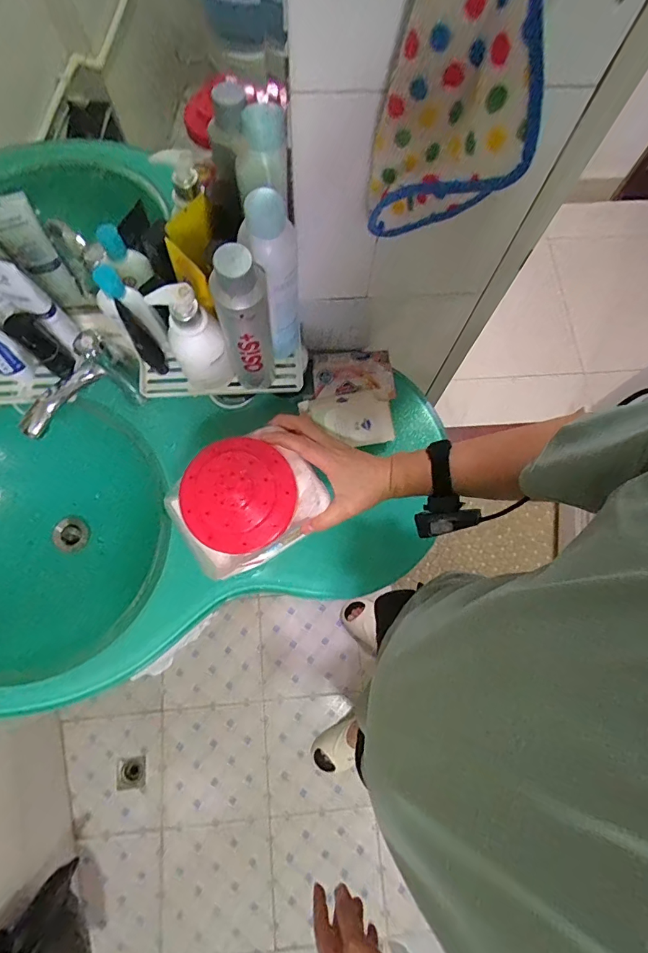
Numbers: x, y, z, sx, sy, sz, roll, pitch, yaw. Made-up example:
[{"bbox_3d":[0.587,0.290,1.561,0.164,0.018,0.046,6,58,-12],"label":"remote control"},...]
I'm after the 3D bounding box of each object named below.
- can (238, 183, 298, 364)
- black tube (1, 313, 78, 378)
[{"bbox_3d":[-0.054,-0.210,0.488,0.052,0.209,0.058,-3,75,-3],"label":"can"},{"bbox_3d":[-0.339,-0.157,0.543,0.024,0.093,0.032,33,75,28],"label":"black tube"}]

